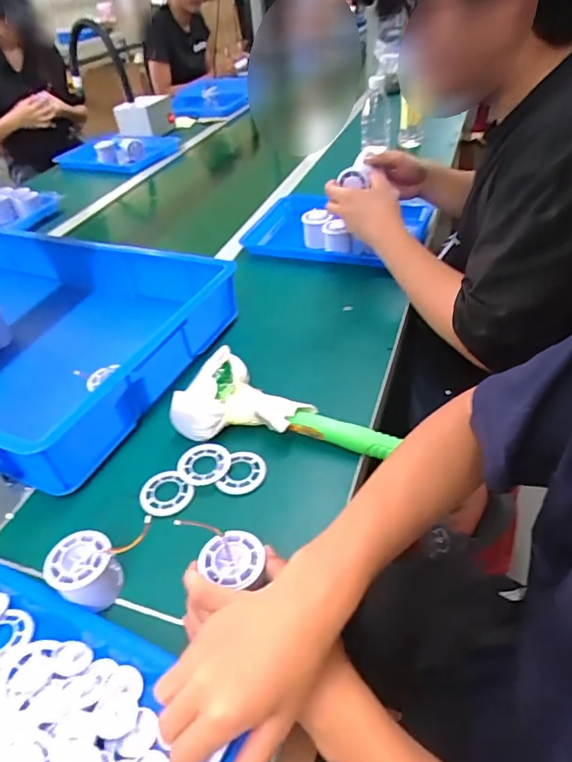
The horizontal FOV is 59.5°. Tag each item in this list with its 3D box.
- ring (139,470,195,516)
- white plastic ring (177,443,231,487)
[{"bbox_3d":[-0.133,0.126,0.551,0.056,0.011,0.051,-4,41,3],"label":"ring"},{"bbox_3d":[-0.093,0.095,0.570,0.059,0.008,0.055,-3,43,3],"label":"white plastic ring"}]

